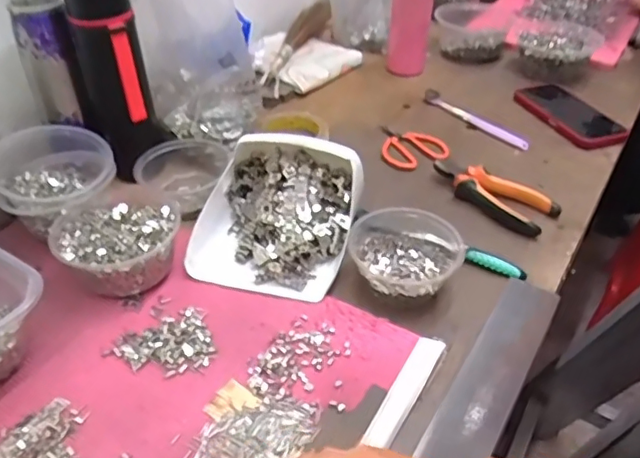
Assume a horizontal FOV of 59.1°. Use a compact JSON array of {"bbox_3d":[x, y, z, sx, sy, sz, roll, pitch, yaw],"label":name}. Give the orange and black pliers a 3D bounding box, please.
[{"bbox_3d":[0.201,-0.043,0.659,0.062,0.032,0.148,-28,48,-29],"label":"orange and black pliers"}]

